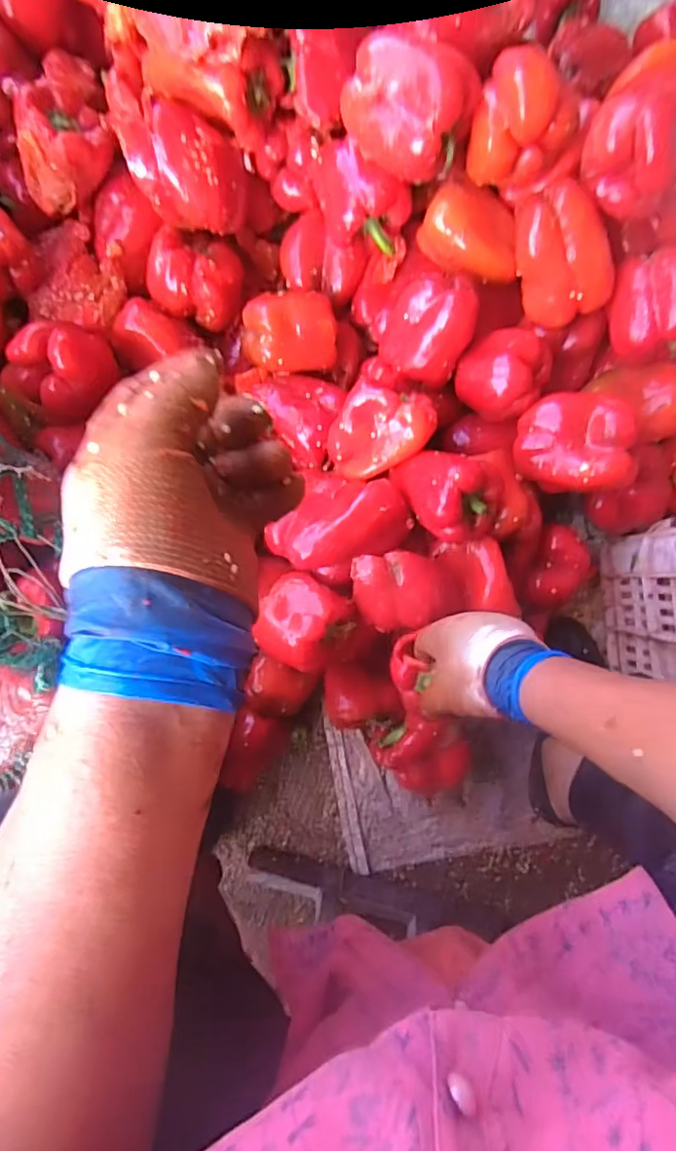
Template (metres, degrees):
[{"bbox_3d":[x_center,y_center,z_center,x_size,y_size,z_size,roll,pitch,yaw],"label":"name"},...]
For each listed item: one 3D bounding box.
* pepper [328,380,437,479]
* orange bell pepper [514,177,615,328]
[{"bbox_3d":[0.042,-0.145,0.577,0.096,0.054,0.091,0,91,-3],"label":"pepper"},{"bbox_3d":[0.217,-0.314,0.560,0.083,0.070,0.117,-12,122,27],"label":"orange bell pepper"}]

